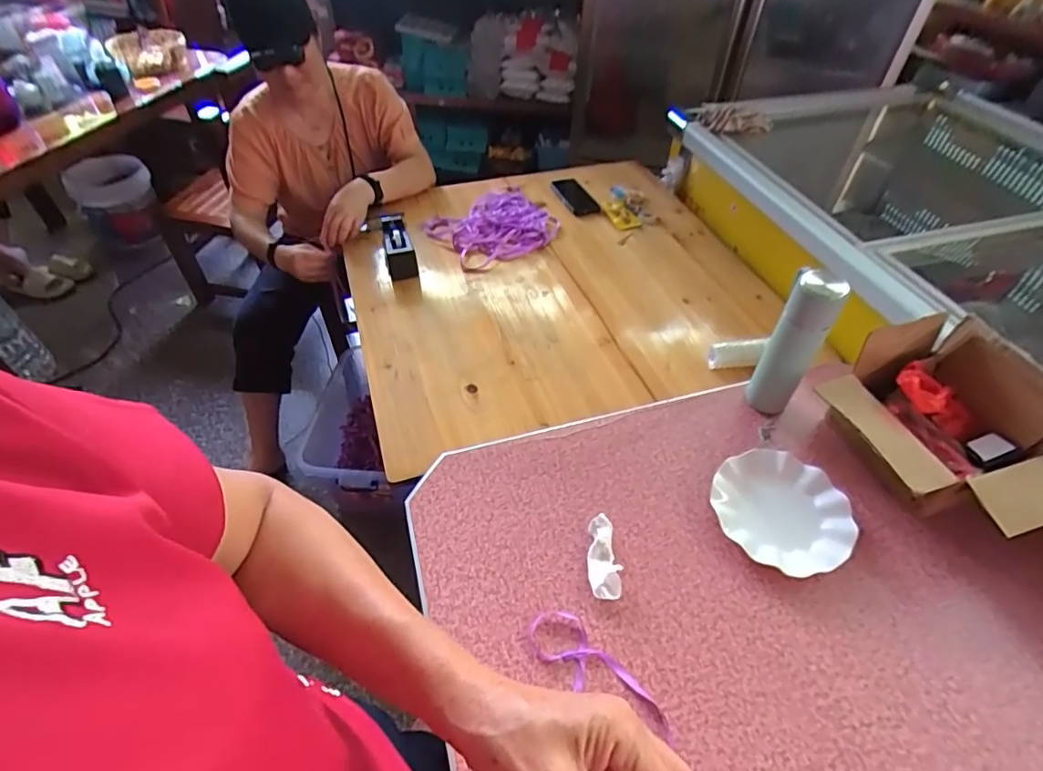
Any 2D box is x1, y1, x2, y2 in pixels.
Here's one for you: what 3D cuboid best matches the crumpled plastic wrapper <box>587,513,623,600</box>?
[{"bbox_3d":[0.107,0.225,0.698,0.039,0.021,0.110,0,49,0],"label":"crumpled plastic wrapper"}]

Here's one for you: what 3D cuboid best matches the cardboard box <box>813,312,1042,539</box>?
[{"bbox_3d":[0.570,0.072,0.720,0.218,0.182,0.273,-18,51,-16],"label":"cardboard box"}]

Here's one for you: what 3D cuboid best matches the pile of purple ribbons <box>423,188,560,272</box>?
[{"bbox_3d":[-0.064,-0.371,1.256,0.259,0.039,0.226,-27,54,-22],"label":"pile of purple ribbons"}]

